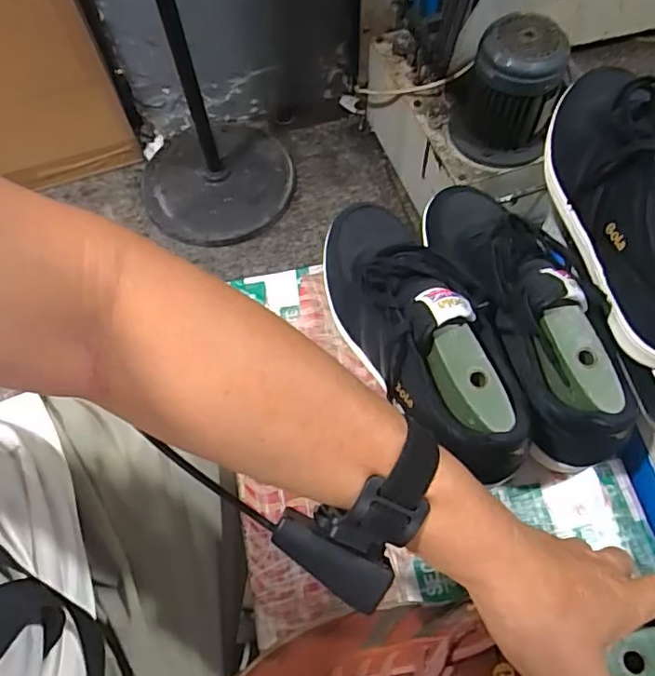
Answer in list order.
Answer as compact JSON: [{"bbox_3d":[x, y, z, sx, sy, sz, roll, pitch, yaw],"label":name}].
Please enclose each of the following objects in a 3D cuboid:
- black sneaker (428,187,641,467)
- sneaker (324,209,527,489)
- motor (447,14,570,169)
[{"bbox_3d":[0.160,-0.029,0.459,0.090,0.090,0.258,-15,64,-6],"label":"black sneaker"},{"bbox_3d":[0.071,-0.011,0.458,0.091,0.085,0.264,-26,66,-11],"label":"sneaker"},{"bbox_3d":[0.353,-0.490,1.119,0.182,0.239,0.174,2,64,3],"label":"motor"}]

